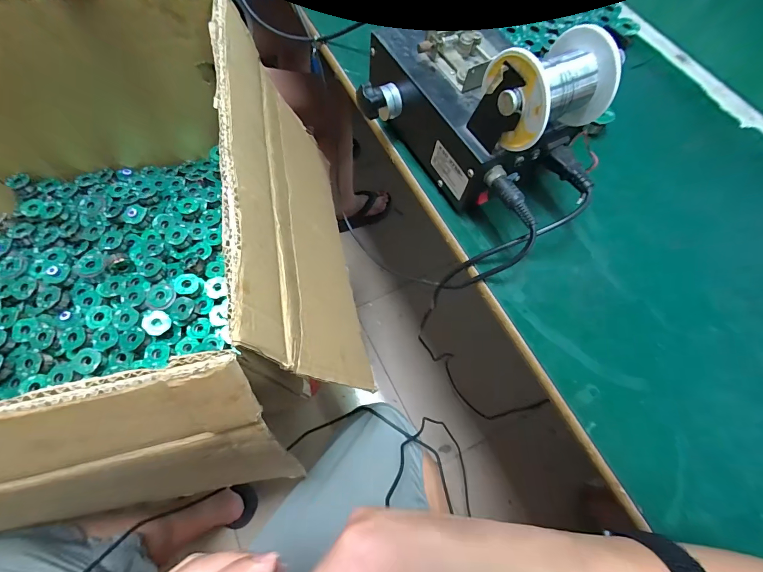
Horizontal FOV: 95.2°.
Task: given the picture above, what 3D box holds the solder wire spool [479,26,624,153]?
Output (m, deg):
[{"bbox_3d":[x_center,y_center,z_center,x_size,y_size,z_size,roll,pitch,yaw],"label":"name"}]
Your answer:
[{"bbox_3d":[0.121,-0.140,0.247,0.083,0.055,0.062,-25,71,-13],"label":"solder wire spool"}]

